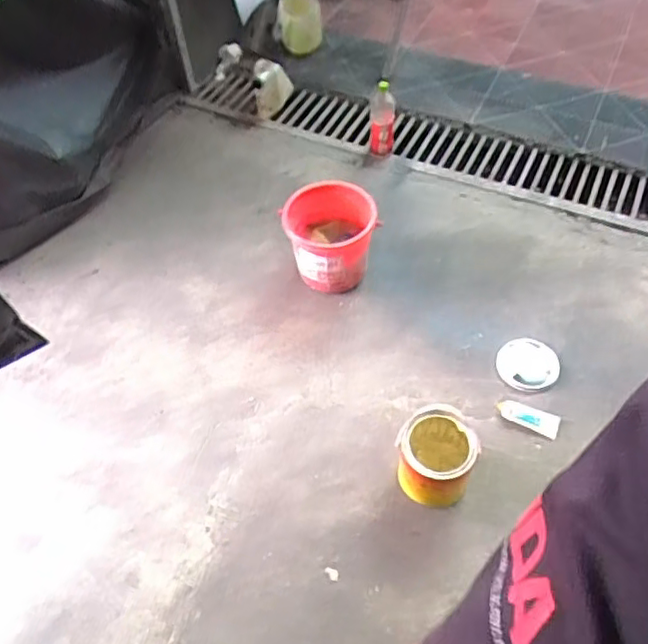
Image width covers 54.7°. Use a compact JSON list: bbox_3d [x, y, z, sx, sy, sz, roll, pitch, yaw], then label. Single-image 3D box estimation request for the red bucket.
[{"bbox_3d":[0.013,-0.227,1.694,0.241,0.223,0.239,-2,53,2],"label":"red bucket"}]

